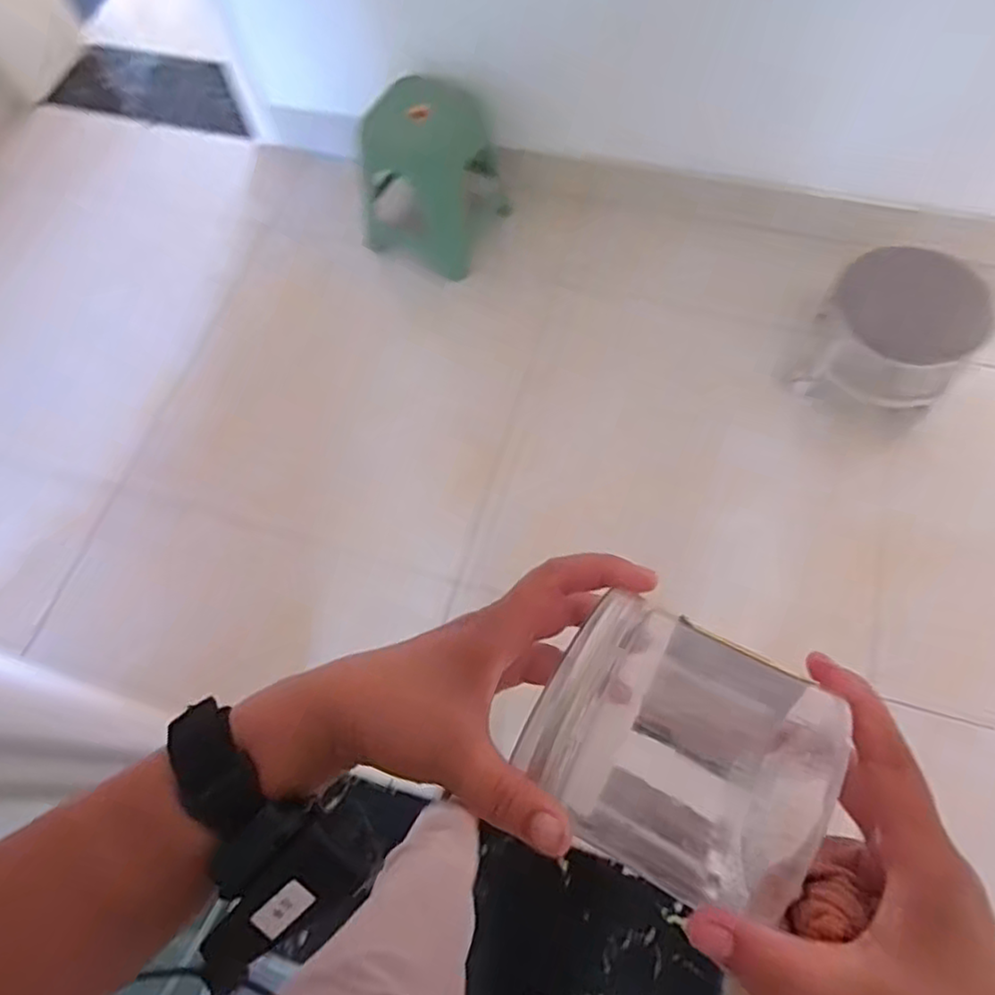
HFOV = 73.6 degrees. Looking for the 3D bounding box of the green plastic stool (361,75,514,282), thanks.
[{"bbox_3d":[-0.155,-0.732,1.532,0.293,0.298,0.270,25,70,13],"label":"green plastic stool"}]

